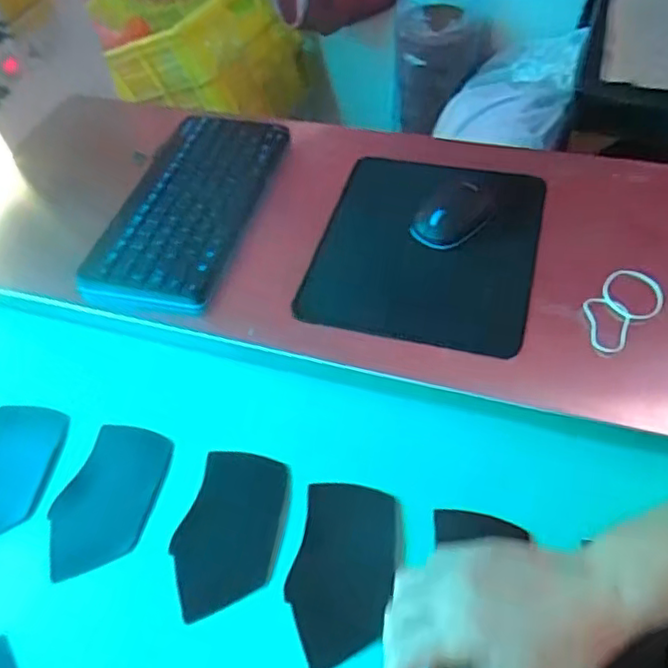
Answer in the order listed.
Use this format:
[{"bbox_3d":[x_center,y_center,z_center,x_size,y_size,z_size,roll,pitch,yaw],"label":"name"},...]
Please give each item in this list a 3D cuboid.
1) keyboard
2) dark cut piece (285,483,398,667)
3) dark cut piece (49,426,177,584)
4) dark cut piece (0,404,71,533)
[{"bbox_3d":[-0.157,-0.141,0.692,0.138,0.025,0.282,11,53,9],"label":"keyboard"},{"bbox_3d":[0.006,0.171,0.467,0.071,0.008,0.129,9,54,6],"label":"dark cut piece"},{"bbox_3d":[-0.183,0.133,0.519,0.073,0.004,0.126,8,52,8],"label":"dark cut piece"},{"bbox_3d":[-0.280,0.116,0.542,0.081,0.007,0.127,1,52,6],"label":"dark cut piece"}]

